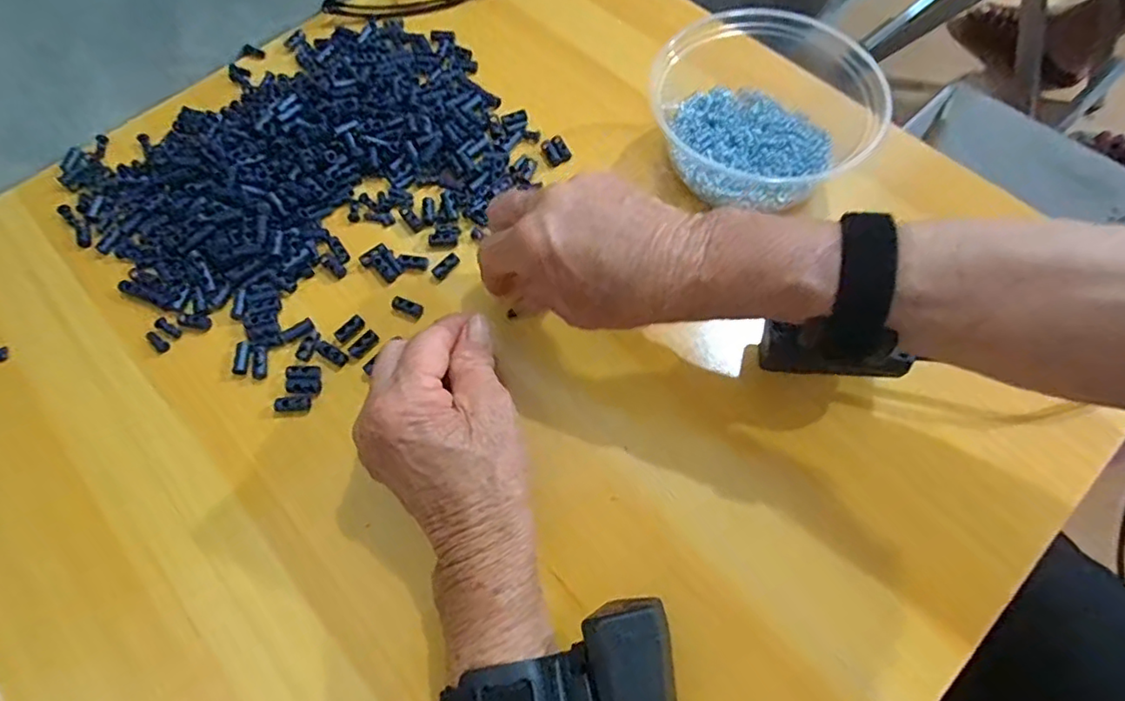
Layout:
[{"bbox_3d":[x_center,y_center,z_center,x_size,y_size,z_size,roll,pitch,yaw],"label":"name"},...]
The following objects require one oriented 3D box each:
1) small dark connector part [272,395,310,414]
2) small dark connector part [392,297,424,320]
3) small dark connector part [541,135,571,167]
[{"bbox_3d":[-0.152,0.031,0.332,0.020,0.005,0.009,-2,65,1],"label":"small dark connector part"},{"bbox_3d":[-0.093,-0.027,0.355,0.019,0.007,0.009,25,69,12],"label":"small dark connector part"},{"bbox_3d":[-0.005,-0.136,0.402,0.016,0.006,0.022,-28,68,-11],"label":"small dark connector part"}]

